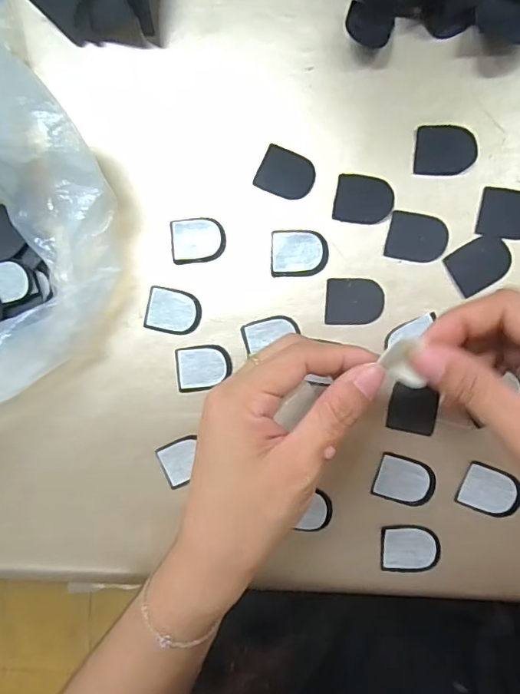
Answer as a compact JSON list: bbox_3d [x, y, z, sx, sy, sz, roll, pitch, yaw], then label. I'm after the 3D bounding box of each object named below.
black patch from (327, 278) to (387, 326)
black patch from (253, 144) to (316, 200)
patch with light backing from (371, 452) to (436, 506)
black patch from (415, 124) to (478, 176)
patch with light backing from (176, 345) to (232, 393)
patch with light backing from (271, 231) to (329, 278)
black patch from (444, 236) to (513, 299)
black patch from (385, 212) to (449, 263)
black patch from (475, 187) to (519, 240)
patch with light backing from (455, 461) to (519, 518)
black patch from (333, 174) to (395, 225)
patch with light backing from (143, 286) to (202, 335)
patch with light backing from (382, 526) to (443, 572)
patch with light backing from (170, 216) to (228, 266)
[{"bbox_3d":[0.056,-0.027,0.286,0.034,0.004,0.027,1,91,7],"label":"black patch"},{"bbox_3d":[0.016,-0.104,0.288,0.033,0.004,0.026,25,94,6],"label":"black patch"},{"bbox_3d":[0.086,0.079,0.283,0.034,0.004,0.027,17,93,7],"label":"patch with light backing"},{"bbox_3d":[0.108,-0.115,0.279,0.033,0.004,0.028,3,91,7],"label":"black patch"},{"bbox_3d":[-0.035,0.013,0.296,0.034,0.004,0.027,-6,90,7],"label":"patch with light backing"},{"bbox_3d":[0.024,-0.056,0.288,0.033,0.004,0.027,0,91,7],"label":"patch with light backing"},{"bbox_3d":[0.128,-0.048,0.278,0.033,0.004,0.028,-28,87,7],"label":"black patch"},{"bbox_3d":[0.093,-0.064,0.281,0.033,0.004,0.027,12,92,7],"label":"black patch"},{"bbox_3d":[0.144,-0.076,0.275,0.033,0.004,0.028,11,92,7],"label":"black patch"},{"bbox_3d":[0.134,0.084,0.277,0.033,0.004,0.027,21,93,7],"label":"patch with light backing"},{"bbox_3d":[0.062,-0.087,0.284,0.033,0.004,0.028,9,92,7],"label":"black patch"},{"bbox_3d":[-0.054,-0.022,0.298,0.033,0.004,0.026,14,92,7],"label":"patch with light backing"},{"bbox_3d":[0.089,0.120,0.283,0.034,0.004,0.027,-2,90,7],"label":"patch with light backing"},{"bbox_3d":[-0.038,-0.066,0.295,0.033,0.004,0.027,-4,90,7],"label":"patch with light backing"}]

